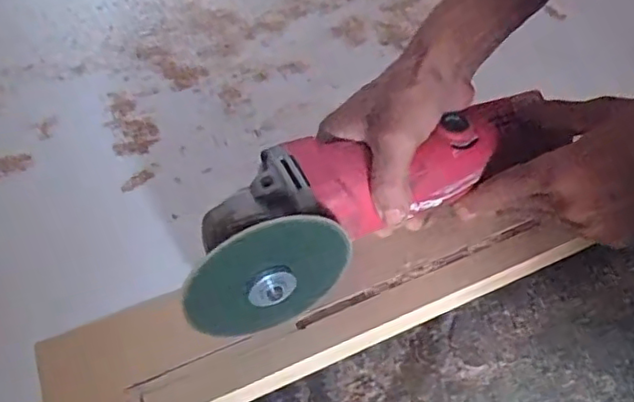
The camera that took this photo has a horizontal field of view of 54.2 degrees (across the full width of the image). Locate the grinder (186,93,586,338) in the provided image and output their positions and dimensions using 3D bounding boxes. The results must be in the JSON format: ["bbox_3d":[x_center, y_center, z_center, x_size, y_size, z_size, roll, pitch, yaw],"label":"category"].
[{"bbox_3d":[0.016,0.001,0.392,0.226,0.085,0.080,-27,53,-20],"label":"grinder"}]

